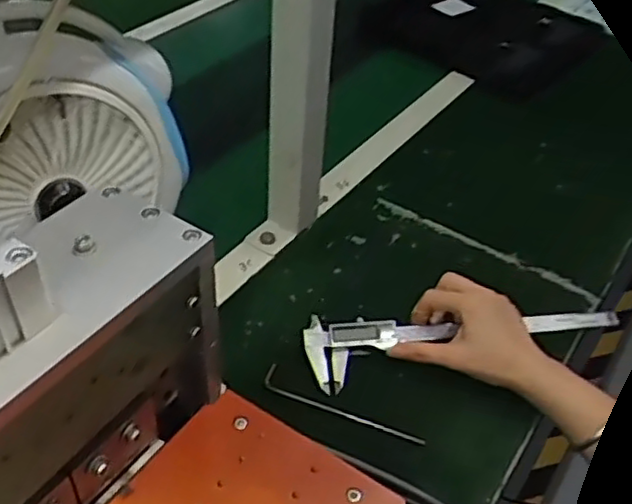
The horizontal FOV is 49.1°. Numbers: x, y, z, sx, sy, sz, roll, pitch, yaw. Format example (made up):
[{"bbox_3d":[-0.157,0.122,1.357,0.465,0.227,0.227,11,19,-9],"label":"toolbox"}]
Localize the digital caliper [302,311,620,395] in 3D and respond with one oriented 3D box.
[{"bbox_3d":[0.137,0.082,0.638,0.287,0.023,0.073,-4,43,-7],"label":"digital caliper"}]

